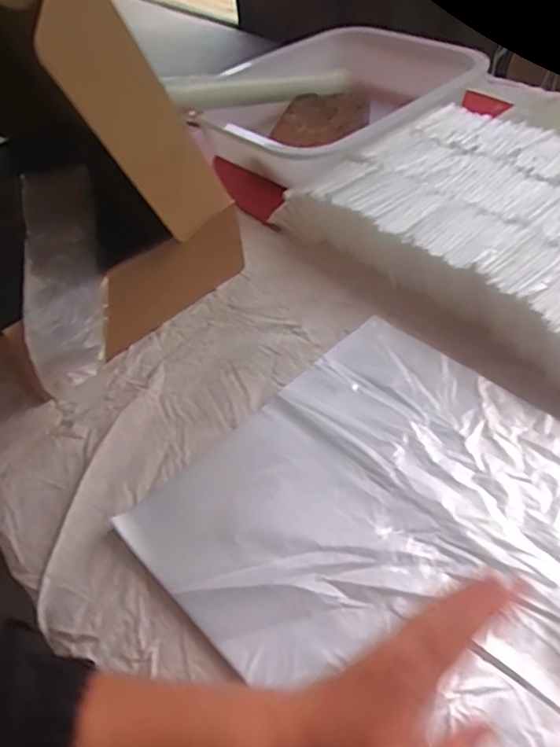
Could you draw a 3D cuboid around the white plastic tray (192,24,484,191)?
[{"bbox_3d":[0.077,-0.372,0.772,0.341,0.082,0.262,-33,53,-21],"label":"white plastic tray"}]

